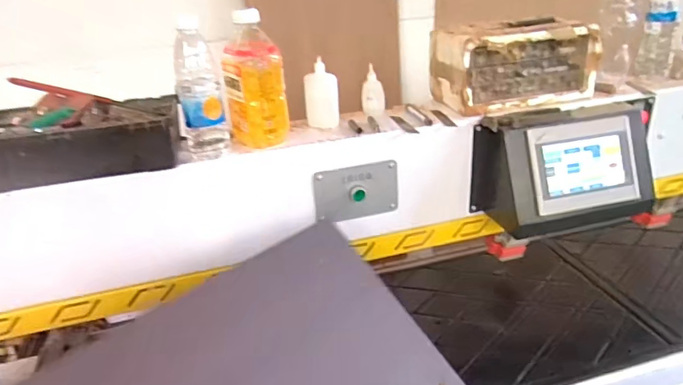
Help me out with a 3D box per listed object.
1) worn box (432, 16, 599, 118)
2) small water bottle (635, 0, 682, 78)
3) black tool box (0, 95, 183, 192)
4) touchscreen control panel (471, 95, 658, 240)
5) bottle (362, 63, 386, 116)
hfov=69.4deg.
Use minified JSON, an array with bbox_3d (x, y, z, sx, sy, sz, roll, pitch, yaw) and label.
[{"bbox_3d":[0.322,-0.241,0.926,0.271,0.140,0.157,-10,27,-13],"label":"worn box"},{"bbox_3d":[0.639,-0.337,0.986,0.061,0.213,0.055,15,32,34],"label":"small water bottle"},{"bbox_3d":[-0.435,-0.077,0.766,0.360,0.087,0.184,-8,26,-9],"label":"black tool box"},{"bbox_3d":[0.434,-0.054,0.890,0.371,0.175,0.122,-10,26,-12],"label":"touchscreen control panel"},{"bbox_3d":[0.059,-0.184,0.910,0.042,0.090,0.029,-2,26,5],"label":"bottle"}]

